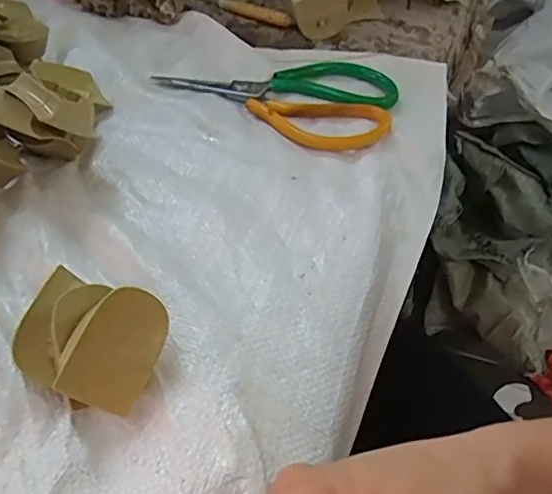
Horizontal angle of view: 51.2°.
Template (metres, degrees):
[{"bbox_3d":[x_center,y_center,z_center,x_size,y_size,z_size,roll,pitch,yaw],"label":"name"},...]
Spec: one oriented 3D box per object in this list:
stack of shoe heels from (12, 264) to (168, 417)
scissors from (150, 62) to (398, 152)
[{"bbox_3d":[-0.094,0.046,0.290,0.059,0.047,0.060,8,72,44],"label":"stack of shoe heels"},{"bbox_3d":[0.004,-0.127,0.458,0.182,0.012,0.098,21,52,14],"label":"scissors"}]

